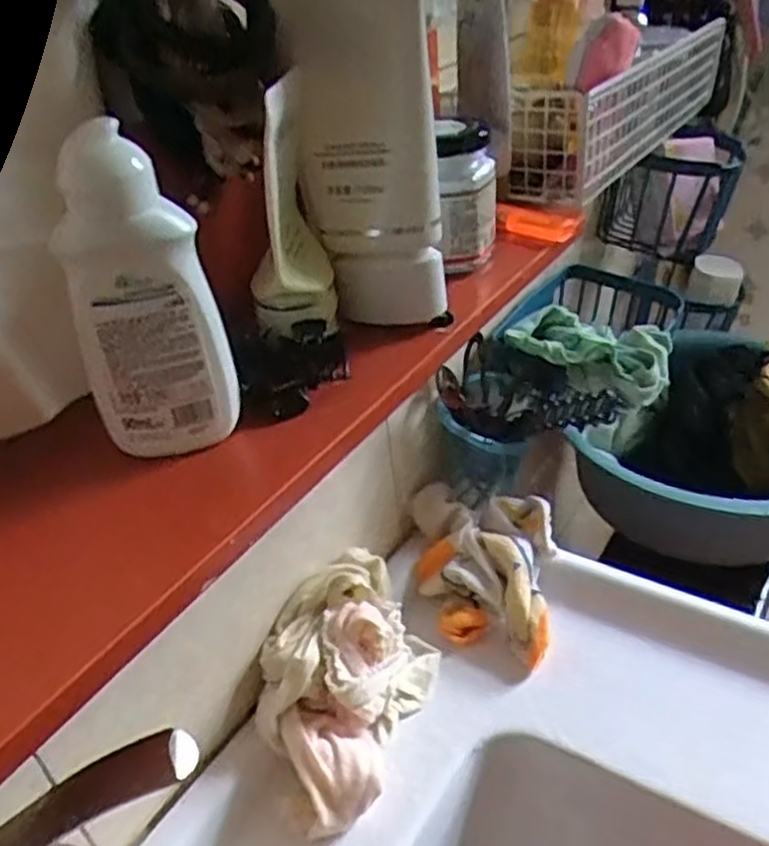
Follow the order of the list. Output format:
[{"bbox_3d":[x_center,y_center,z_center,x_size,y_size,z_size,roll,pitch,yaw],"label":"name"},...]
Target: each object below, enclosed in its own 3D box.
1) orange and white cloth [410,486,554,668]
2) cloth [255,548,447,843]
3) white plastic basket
[{"bbox_3d":[0.069,0.107,0.579,0.107,0.047,0.120,3,36,15],"label":"orange and white cloth"},{"bbox_3d":[-0.027,0.159,0.493,0.088,0.075,0.161,8,38,22],"label":"cloth"},{"bbox_3d":[0.171,-0.225,0.552,0.057,0.072,0.245,21,44,35],"label":"white plastic basket"}]

